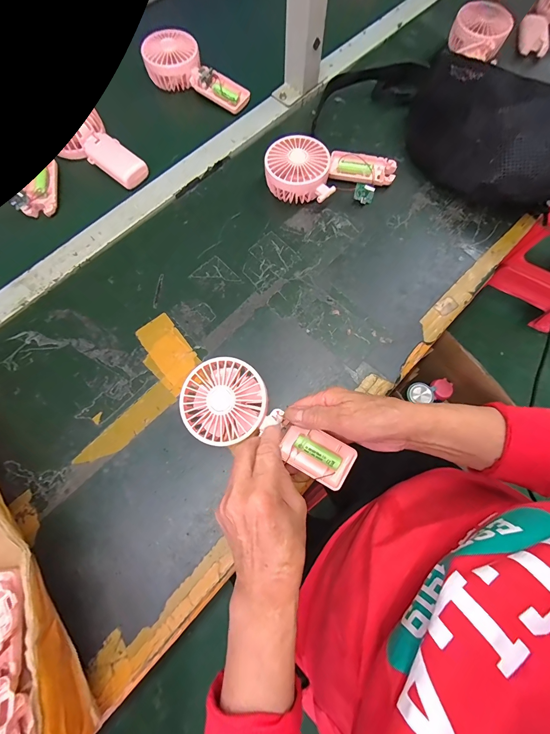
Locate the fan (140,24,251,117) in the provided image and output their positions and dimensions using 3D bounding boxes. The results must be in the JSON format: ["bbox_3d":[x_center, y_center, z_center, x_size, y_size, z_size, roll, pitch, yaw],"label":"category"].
[{"bbox_3d":[-0.120,-0.460,0.493,0.163,0.046,0.064,26,74,-7],"label":"fan"}]

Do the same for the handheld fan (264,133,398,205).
[{"bbox_3d":[0.080,-0.275,0.440,0.183,0.046,0.089,-2,73,-1],"label":"handheld fan"}]

